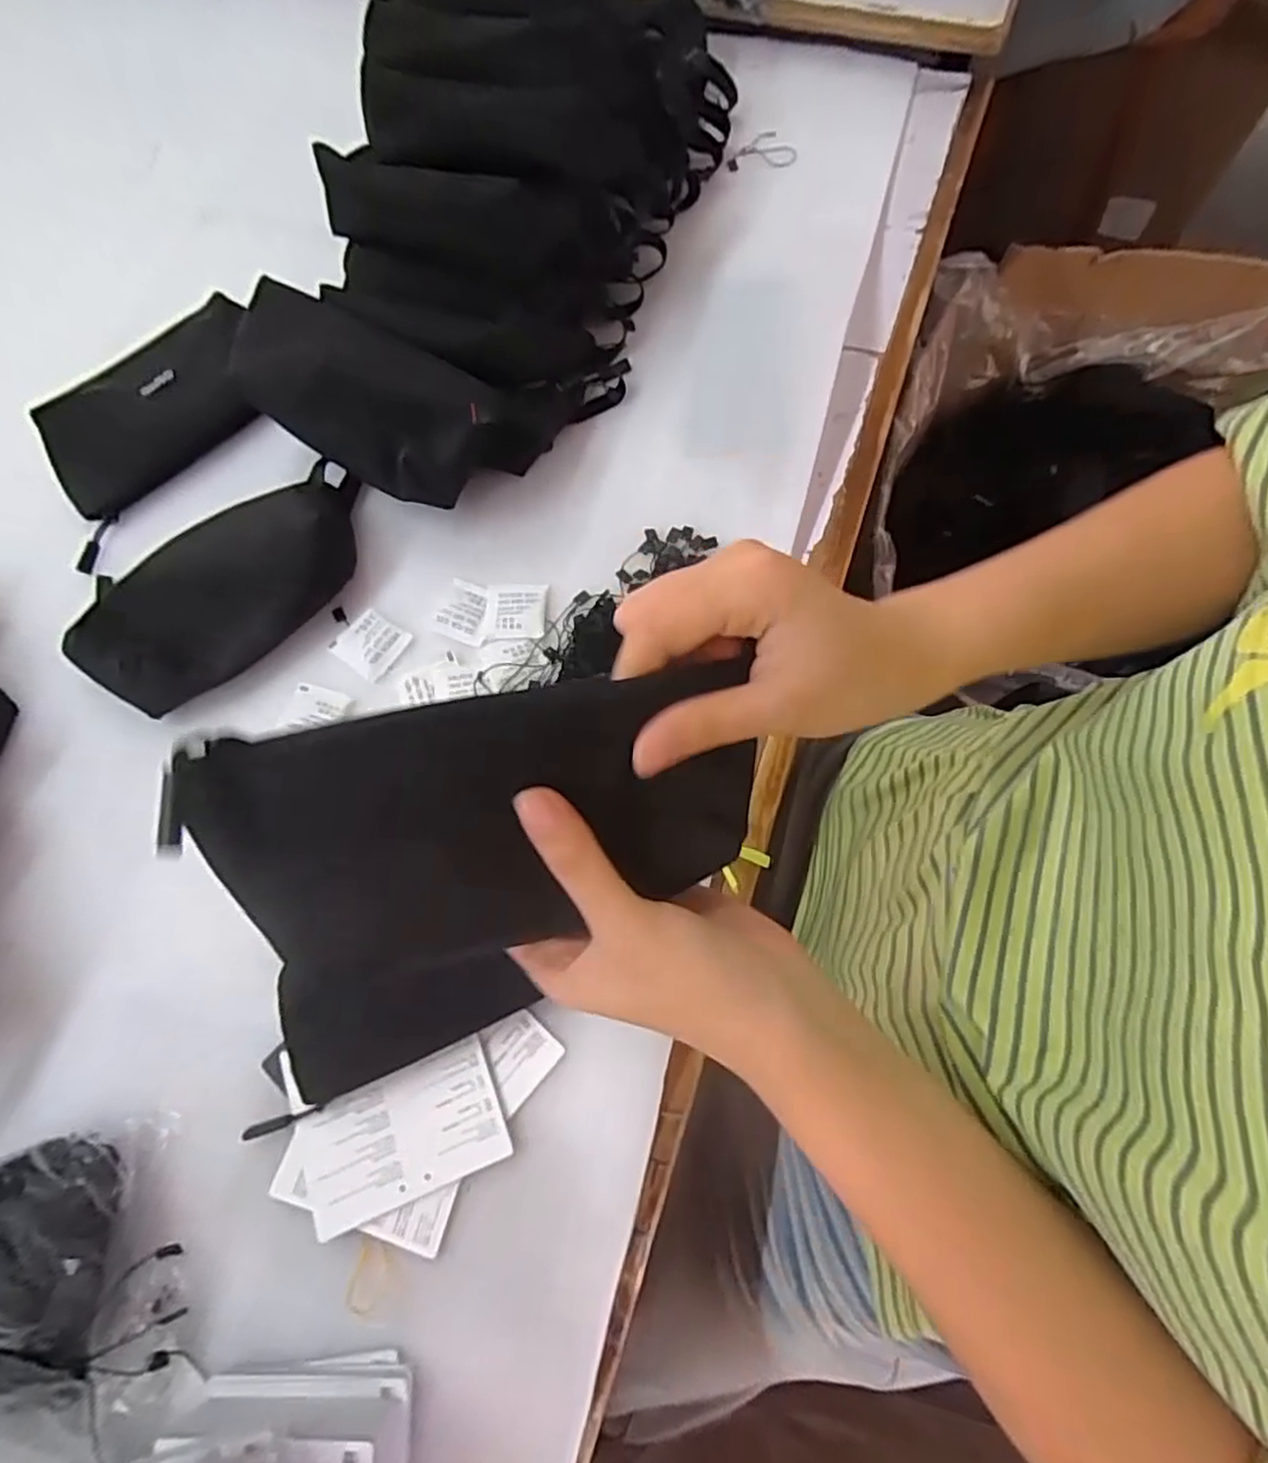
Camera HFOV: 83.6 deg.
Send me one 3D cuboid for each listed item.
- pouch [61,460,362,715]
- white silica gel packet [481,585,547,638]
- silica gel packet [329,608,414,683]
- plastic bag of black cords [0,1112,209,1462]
[{"bbox_3d":[-0.261,-0.096,0.451,0.199,0.038,0.109,-34,72,-9],"label":"pouch"},{"bbox_3d":[-0.076,-0.078,0.454,0.038,0.004,0.041,-1,70,3],"label":"white silica gel packet"},{"bbox_3d":[-0.169,-0.057,0.454,0.044,0.004,0.038,32,75,14],"label":"silica gel packet"},{"bbox_3d":[-0.288,0.246,0.303,0.155,0.083,0.123,-7,70,0],"label":"plastic bag of black cords"}]

